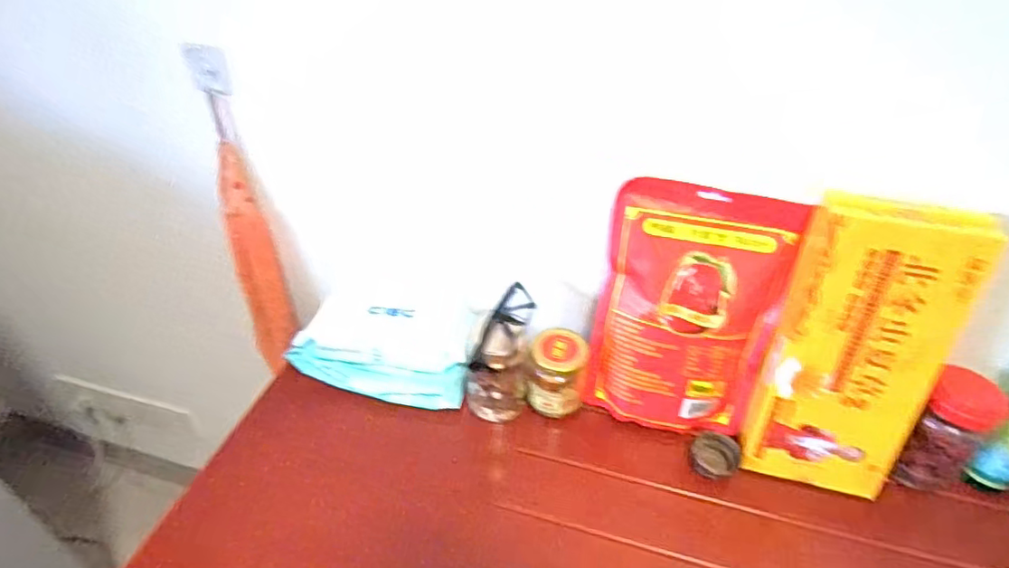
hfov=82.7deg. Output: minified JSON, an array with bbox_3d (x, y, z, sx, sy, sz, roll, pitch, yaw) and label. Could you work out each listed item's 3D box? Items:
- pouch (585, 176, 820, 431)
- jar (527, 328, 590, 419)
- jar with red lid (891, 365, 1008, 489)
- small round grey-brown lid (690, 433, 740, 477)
[{"bbox_3d":[0.194,0.034,0.611,0.180,0.270,0.036,11,22,8],"label":"pouch"},{"bbox_3d":[0.061,0.100,0.657,0.063,0.081,0.063,9,40,9],"label":"jar"},{"bbox_3d":[0.445,0.150,0.580,0.070,0.126,0.065,-26,47,-29],"label":"jar with red lid"},{"bbox_3d":[0.231,0.189,0.633,0.058,0.022,0.046,-24,46,-27],"label":"small round grey-brown lid"}]

